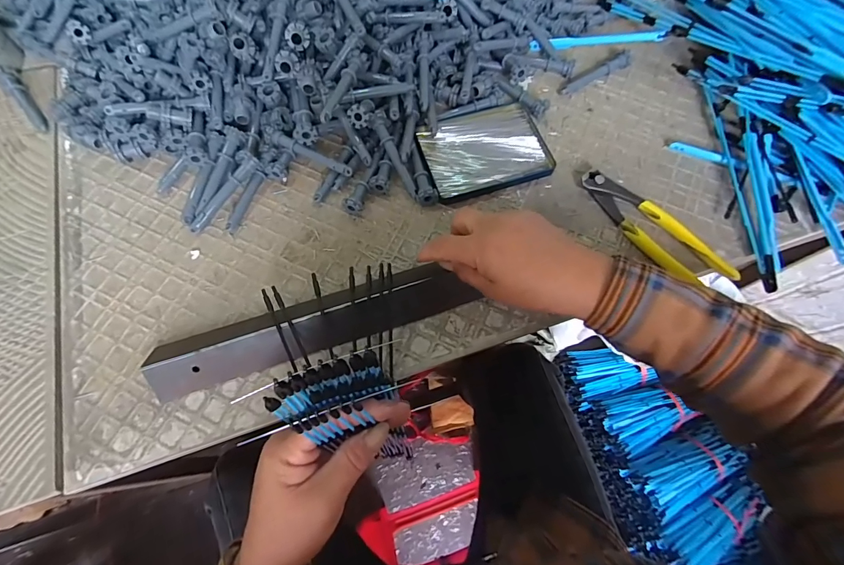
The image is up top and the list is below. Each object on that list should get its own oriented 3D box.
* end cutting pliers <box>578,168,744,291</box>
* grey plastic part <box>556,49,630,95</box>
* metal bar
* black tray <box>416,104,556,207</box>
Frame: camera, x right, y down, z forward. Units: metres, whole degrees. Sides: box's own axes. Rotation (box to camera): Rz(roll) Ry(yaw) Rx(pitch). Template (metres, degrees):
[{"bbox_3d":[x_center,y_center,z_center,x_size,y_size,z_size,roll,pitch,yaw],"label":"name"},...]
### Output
[{"bbox_3d":[0.223,-0.052,0.392,0.040,0.020,0.160,-38,75,-14],"label":"end cutting pliers"},{"bbox_3d":[0.200,-0.244,0.465,0.092,0.017,0.016,-26,73,-10],"label":"grey plastic part"},{"bbox_3d":[-0.091,0.039,0.342,0.268,0.028,0.042,-17,71,-6],"label":"metal bar"},{"bbox_3d":[0.066,-0.142,0.429,0.131,0.013,0.096,-17,71,-7],"label":"black tray"}]

